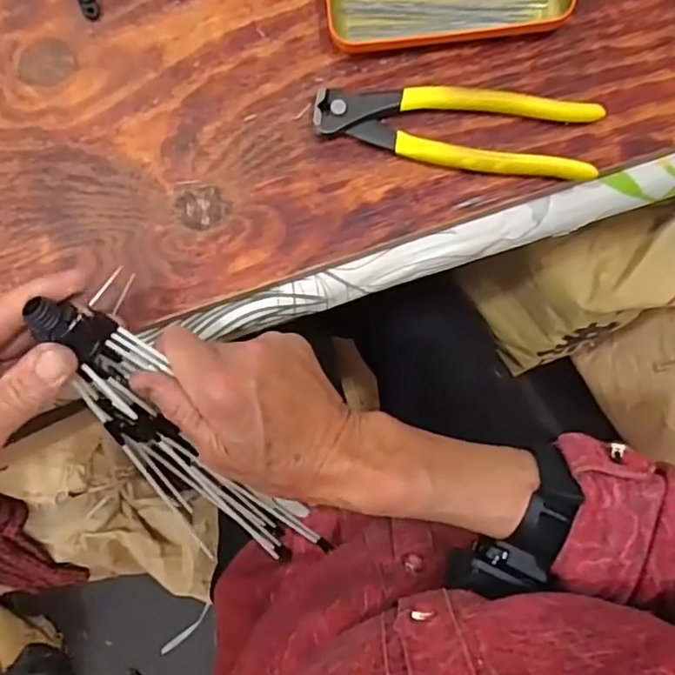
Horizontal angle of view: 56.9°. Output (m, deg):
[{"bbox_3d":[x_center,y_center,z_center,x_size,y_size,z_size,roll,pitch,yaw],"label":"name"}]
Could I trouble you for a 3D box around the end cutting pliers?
[{"bbox_3d":[0.070,-0.122,0.369,0.164,0.016,0.048,4,83,3],"label":"end cutting pliers"}]

